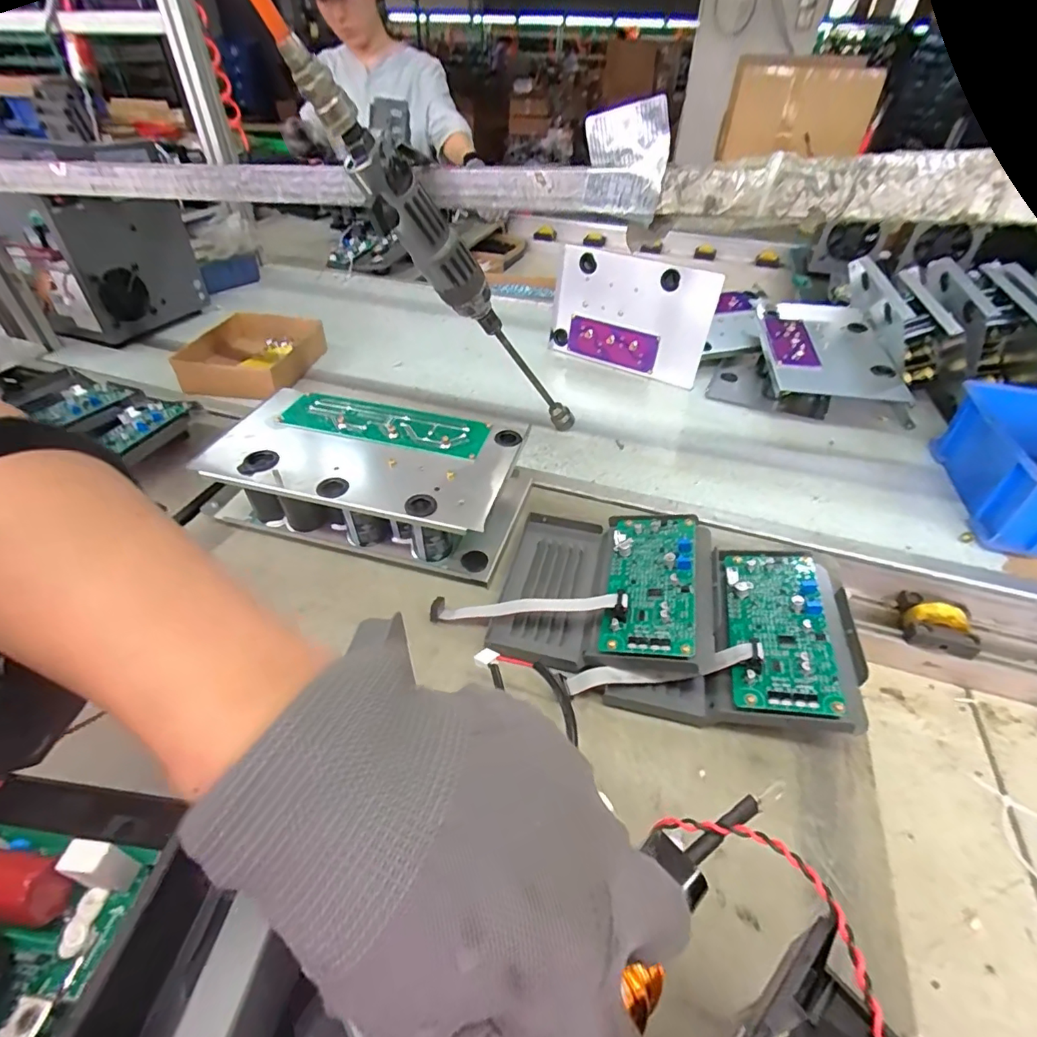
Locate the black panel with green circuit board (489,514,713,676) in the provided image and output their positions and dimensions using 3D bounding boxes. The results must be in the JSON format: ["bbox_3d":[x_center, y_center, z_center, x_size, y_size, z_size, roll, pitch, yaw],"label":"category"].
[{"bbox_3d":[0.071,0.049,0.428,0.160,0.052,0.159,9,43,8],"label":"black panel with green circuit board"}]

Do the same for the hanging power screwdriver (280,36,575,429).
[{"bbox_3d":[-0.040,-0.199,0.469,0.053,0.421,0.054,-47,53,1],"label":"hanging power screwdriver"}]

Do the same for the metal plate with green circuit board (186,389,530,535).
[{"bbox_3d":[-0.140,-0.063,0.480,0.269,0.014,0.144,10,43,9],"label":"metal plate with green circuit board"}]

